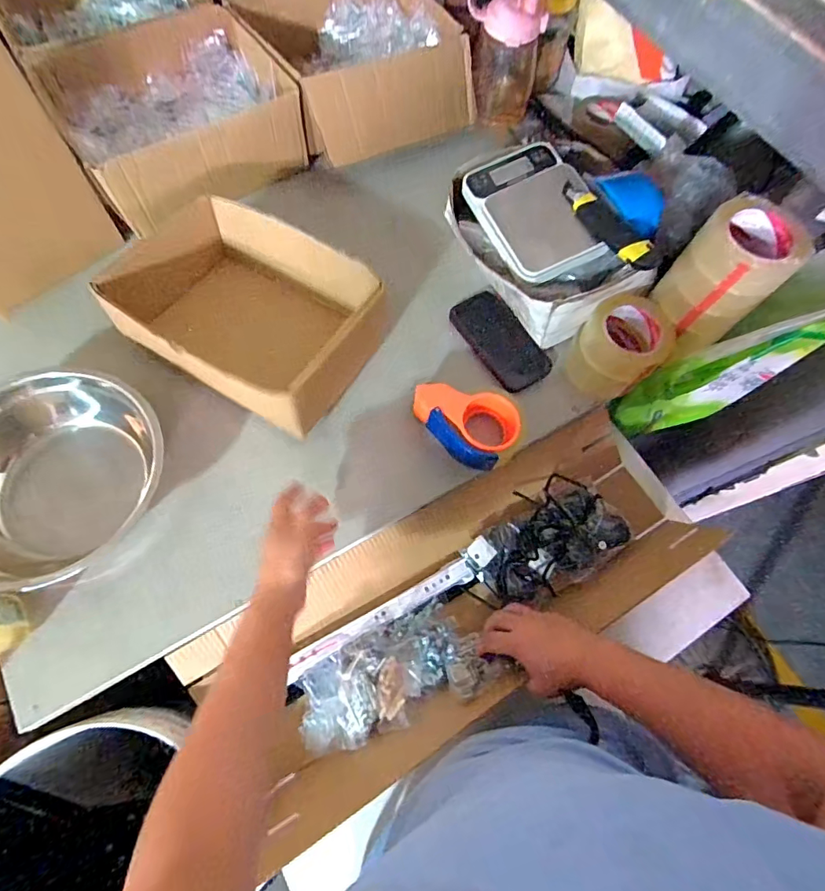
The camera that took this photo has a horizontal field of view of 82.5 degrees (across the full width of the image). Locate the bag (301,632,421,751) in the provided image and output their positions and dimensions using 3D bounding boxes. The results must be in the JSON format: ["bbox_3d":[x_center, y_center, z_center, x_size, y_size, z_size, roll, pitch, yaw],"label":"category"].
[{"bbox_3d":[-0.069,0.301,0.577,0.139,0.029,0.106,-17,70,-9],"label":"bag"}]

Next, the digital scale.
[{"bbox_3d":[0.176,-0.334,0.663,0.145,0.023,0.220,-27,72,1],"label":"digital scale"}]

